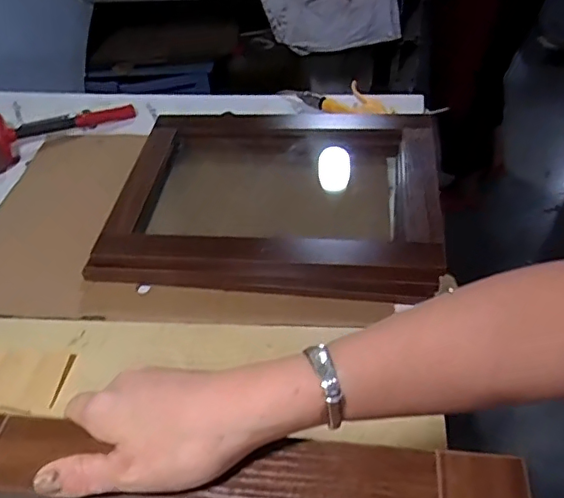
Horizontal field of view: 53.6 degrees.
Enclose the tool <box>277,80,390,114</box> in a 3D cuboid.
[{"bbox_3d":[0.103,-0.284,1.068,0.240,0.041,0.062,18,51,23],"label":"tool"}]

